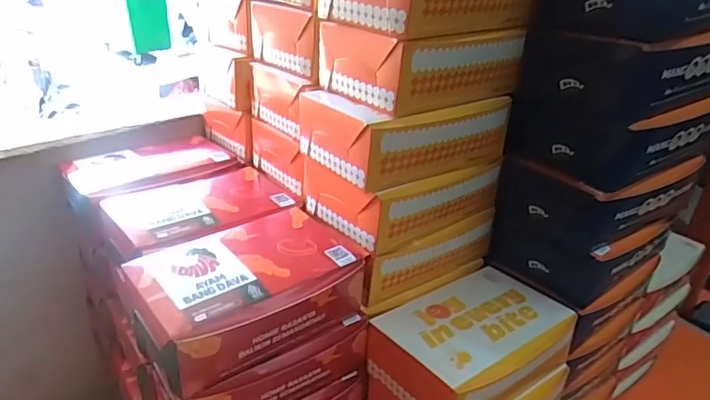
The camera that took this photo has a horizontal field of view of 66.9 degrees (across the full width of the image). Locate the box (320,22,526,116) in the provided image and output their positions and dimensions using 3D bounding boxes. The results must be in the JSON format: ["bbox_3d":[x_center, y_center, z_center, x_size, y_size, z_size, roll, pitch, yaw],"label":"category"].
[{"bbox_3d":[0.060,-0.134,0.495,0.150,0.062,0.113,-20,36,-35],"label":"box"}]

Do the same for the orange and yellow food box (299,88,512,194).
[{"bbox_3d":[0.052,-0.072,0.512,0.175,0.066,0.125,-16,34,-30],"label":"orange and yellow food box"}]

